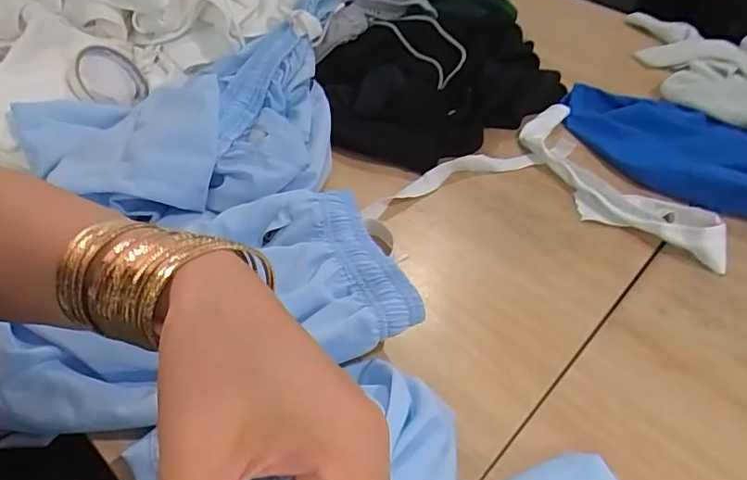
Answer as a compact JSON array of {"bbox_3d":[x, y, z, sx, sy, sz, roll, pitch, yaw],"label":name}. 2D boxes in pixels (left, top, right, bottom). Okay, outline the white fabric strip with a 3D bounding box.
[{"bbox_3d":[0.196,-0.093,0.620,0.363,0.030,0.268,9,45,3],"label":"white fabric strip"}]

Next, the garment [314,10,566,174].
[{"bbox_3d":[0.095,-0.219,0.709,0.221,0.070,0.358,37,52,28],"label":"garment"}]

